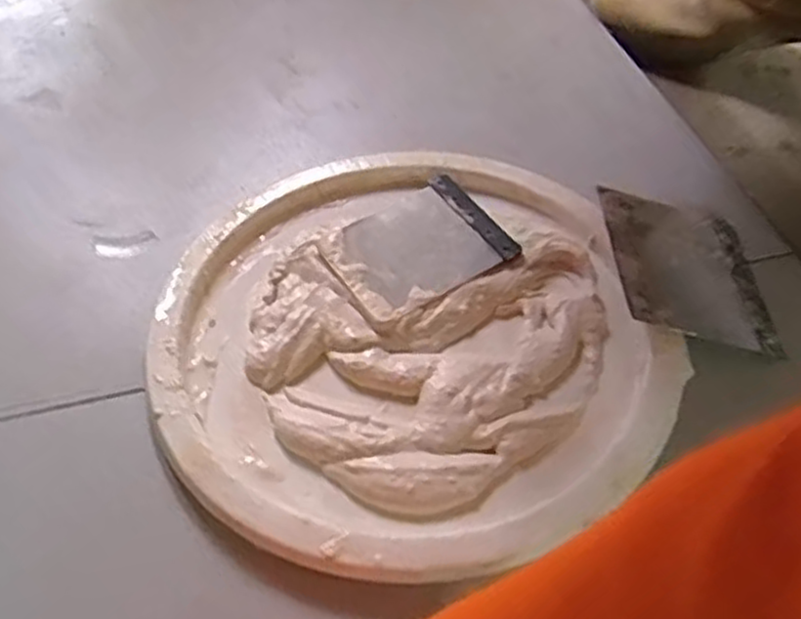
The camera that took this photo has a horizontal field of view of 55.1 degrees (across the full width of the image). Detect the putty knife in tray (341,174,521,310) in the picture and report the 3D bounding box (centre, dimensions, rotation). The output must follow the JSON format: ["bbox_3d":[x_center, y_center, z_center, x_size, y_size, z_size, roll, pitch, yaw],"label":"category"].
[{"bbox_3d":[0.015,-0.042,0.481,0.090,0.013,0.076,-30,55,-21],"label":"putty knife in tray"}]

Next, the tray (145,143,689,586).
[{"bbox_3d":[0.001,0.008,0.448,0.274,0.021,0.291,-1,50,1],"label":"tray"}]

